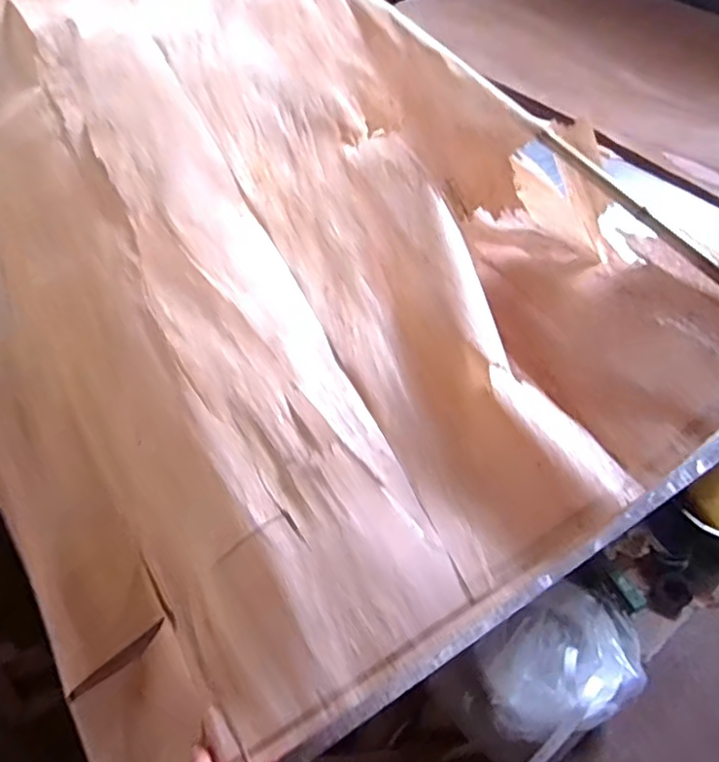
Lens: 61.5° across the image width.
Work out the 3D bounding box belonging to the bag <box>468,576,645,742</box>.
[{"bbox_3d":[0.265,0.353,0.771,0.227,0.077,0.144,-26,53,-17],"label":"bag"}]

